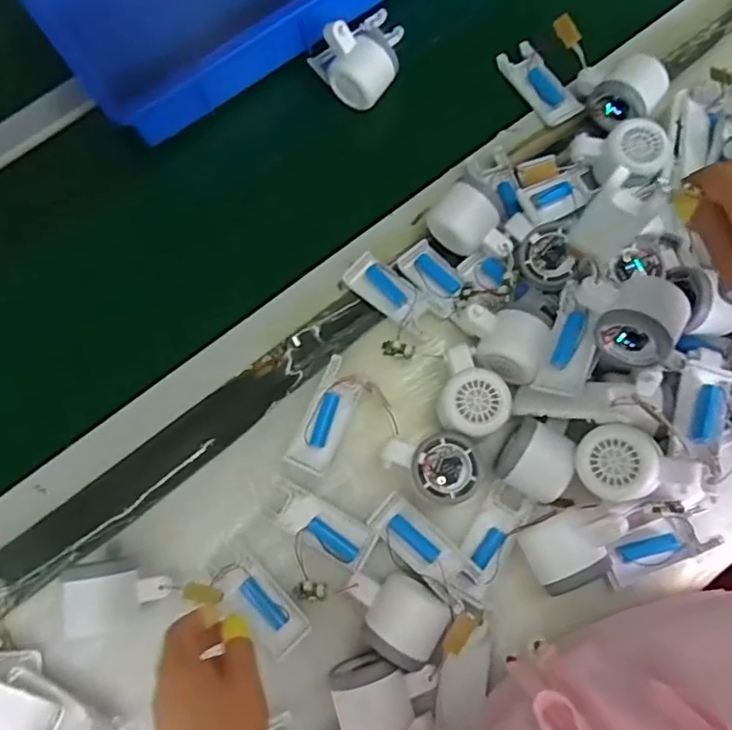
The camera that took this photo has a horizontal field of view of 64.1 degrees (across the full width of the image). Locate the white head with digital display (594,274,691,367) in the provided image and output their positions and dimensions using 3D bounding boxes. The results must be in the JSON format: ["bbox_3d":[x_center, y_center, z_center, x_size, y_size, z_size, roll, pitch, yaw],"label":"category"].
[{"bbox_3d":[0.222,-0.033,0.475,0.054,0.067,0.058,43,81,10],"label":"white head with digital display"}]

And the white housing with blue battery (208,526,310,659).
[{"bbox_3d":[-0.093,0.194,0.494,0.041,0.018,0.102,-40,76,-8],"label":"white housing with blue battery"}]

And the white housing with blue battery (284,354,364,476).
[{"bbox_3d":[-0.035,0.048,0.534,0.038,0.017,0.103,24,78,6],"label":"white housing with blue battery"}]

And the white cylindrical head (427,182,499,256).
[{"bbox_3d":[0.093,-0.139,0.558,0.055,0.043,0.046,40,80,9],"label":"white cylindrical head"}]

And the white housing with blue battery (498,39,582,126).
[{"bbox_3d":[0.184,-0.301,0.621,0.043,0.013,0.101,-30,78,-6],"label":"white housing with blue battery"}]

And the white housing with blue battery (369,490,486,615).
[{"bbox_3d":[0.054,0.161,0.496,0.111,0.021,0.045,42,81,10],"label":"white housing with blue battery"}]

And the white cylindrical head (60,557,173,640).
[{"bbox_3d":[-0.205,0.191,0.491,0.079,0.052,0.055,-11,77,-2],"label":"white cylindrical head"}]

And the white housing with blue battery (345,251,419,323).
[{"bbox_3d":[0.017,-0.075,0.565,0.078,0.014,0.038,41,81,9],"label":"white housing with blue battery"}]

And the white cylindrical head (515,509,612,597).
[{"bbox_3d":[0.160,0.152,0.480,0.053,0.048,0.056,-26,78,-5],"label":"white cylindrical head"}]

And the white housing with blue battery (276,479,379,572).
[{"bbox_3d":[-0.039,0.142,0.519,0.095,0.018,0.038,29,79,7],"label":"white housing with blue battery"}]

